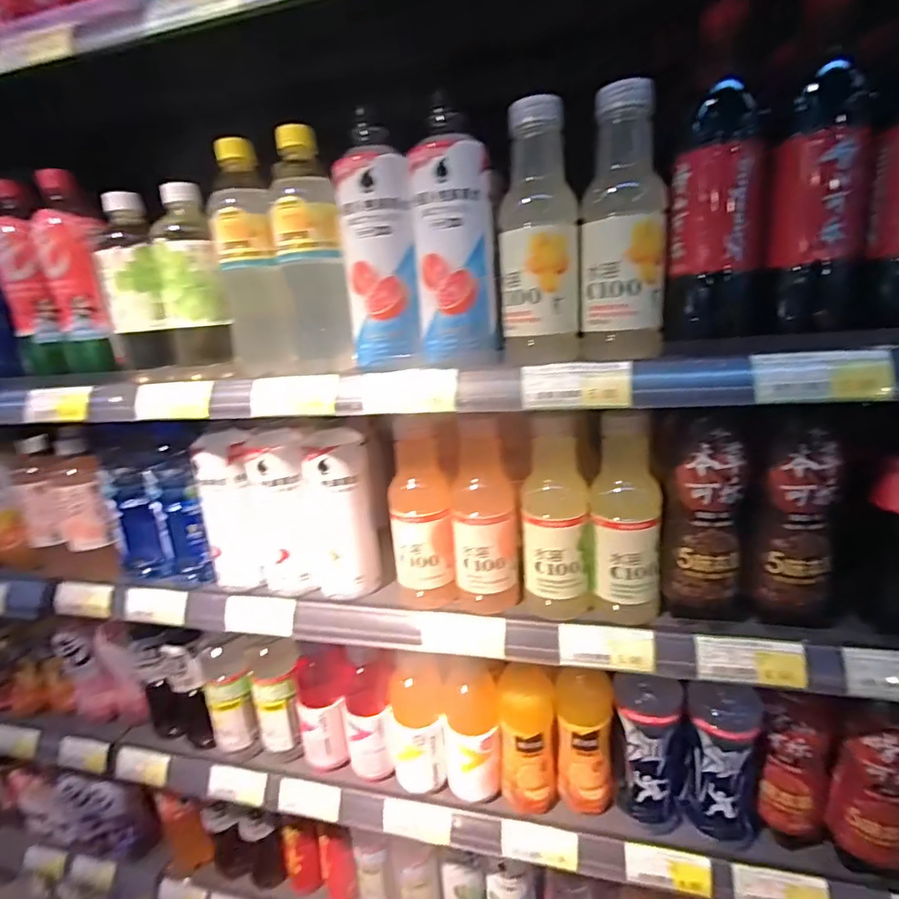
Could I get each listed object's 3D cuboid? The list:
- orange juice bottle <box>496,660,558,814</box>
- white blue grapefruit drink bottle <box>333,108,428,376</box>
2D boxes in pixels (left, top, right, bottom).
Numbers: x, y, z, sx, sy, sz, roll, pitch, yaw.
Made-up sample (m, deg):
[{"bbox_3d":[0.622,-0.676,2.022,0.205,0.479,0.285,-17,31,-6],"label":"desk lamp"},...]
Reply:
[{"bbox_3d":[0.092,0.337,0.589,0.067,0.155,0.069,-2,19,9],"label":"orange juice bottle"},{"bbox_3d":[-0.063,-0.179,0.442,0.062,0.203,0.059,-7,18,-6],"label":"white blue grapefruit drink bottle"}]

